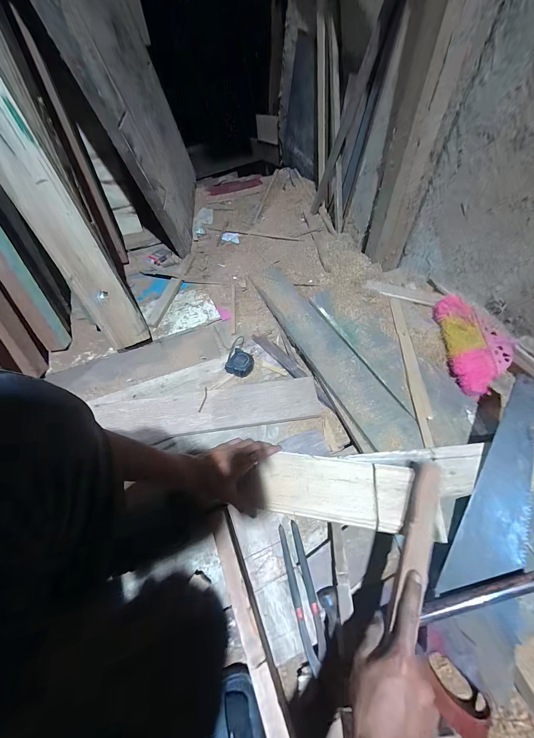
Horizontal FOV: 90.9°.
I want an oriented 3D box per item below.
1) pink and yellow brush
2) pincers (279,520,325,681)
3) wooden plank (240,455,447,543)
[{"bbox_3d":[0.524,-0.070,0.652,0.156,0.056,0.287,7,54,5],"label":"pink and yellow brush"},{"bbox_3d":[0.060,0.371,0.448,0.041,0.016,0.191,-10,54,-7],"label":"pincers"},{"bbox_3d":[0.133,0.213,0.462,0.297,0.022,0.104,3,53,12],"label":"wooden plank"}]

